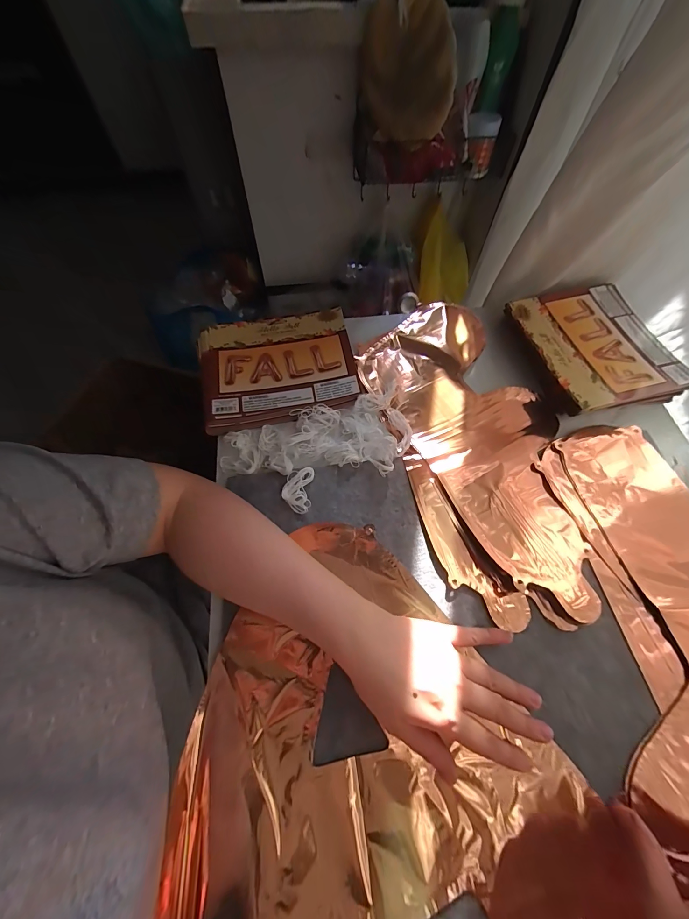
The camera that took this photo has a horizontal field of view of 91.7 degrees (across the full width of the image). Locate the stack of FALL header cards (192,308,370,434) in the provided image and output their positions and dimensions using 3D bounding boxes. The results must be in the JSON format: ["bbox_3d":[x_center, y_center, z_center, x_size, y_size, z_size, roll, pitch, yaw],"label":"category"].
[{"bbox_3d":[-0.091,-0.129,0.461,0.204,0.021,0.169,-13,65,-7],"label":"stack of FALL header cards"}]

